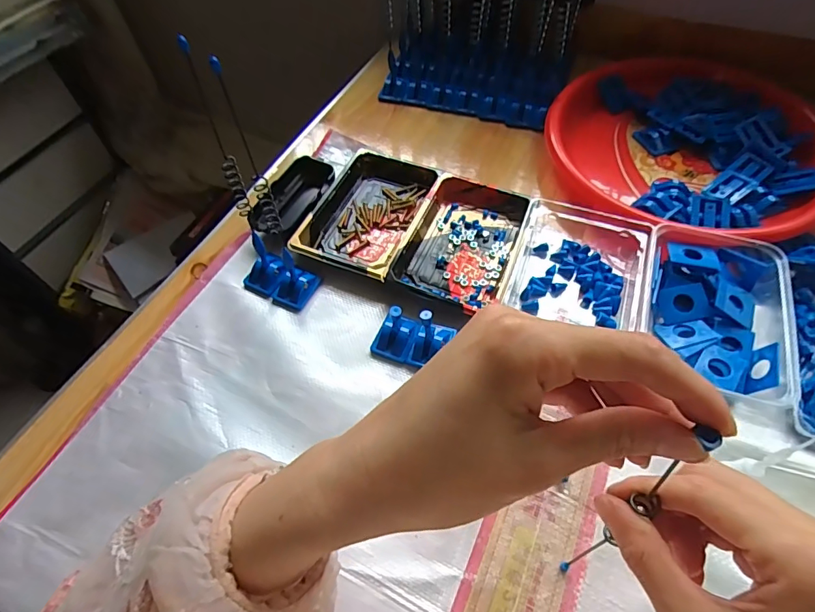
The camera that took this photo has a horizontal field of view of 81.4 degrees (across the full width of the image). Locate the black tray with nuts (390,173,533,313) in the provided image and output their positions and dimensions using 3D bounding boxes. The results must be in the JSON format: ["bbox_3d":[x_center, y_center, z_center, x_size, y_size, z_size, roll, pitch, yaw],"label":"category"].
[{"bbox_3d":[0.060,-0.068,0.482,0.104,0.028,0.149,17,59,14],"label":"black tray with nuts"}]

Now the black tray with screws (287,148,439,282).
[{"bbox_3d":[-0.037,-0.100,0.512,0.107,0.030,0.170,18,59,14],"label":"black tray with screws"}]

